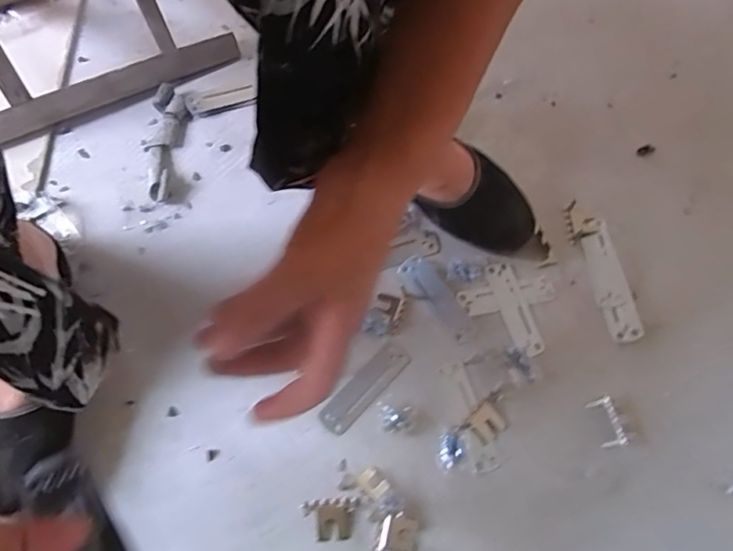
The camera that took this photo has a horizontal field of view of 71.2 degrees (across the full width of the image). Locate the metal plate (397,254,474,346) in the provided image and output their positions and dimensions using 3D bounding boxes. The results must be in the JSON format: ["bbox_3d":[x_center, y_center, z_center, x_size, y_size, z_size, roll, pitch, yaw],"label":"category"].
[{"bbox_3d":[0.068,0.020,0.489,0.029,0.005,0.098,-31,69,-15],"label":"metal plate"}]

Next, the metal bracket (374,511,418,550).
[{"bbox_3d":[0.024,0.206,0.400,0.031,0.013,0.037,8,65,3],"label":"metal bracket"}]

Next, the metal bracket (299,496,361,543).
[{"bbox_3d":[-0.028,0.194,0.407,0.045,0.005,0.030,-5,65,-3],"label":"metal bracket"}]

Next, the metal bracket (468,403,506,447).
[{"bbox_3d":[0.103,0.127,0.439,0.028,0.004,0.025,-40,72,-17],"label":"metal bracket"}]

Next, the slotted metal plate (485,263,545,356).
[{"bbox_3d":[0.141,0.031,0.490,0.028,0.005,0.094,-14,66,-7],"label":"slotted metal plate"}]

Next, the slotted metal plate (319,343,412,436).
[{"bbox_3d":[-0.002,0.099,0.457,0.030,0.004,0.095,41,71,16],"label":"slotted metal plate"}]

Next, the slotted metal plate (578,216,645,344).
[{"bbox_3d":[0.237,0.006,0.502,0.032,0.009,0.122,-6,65,-4],"label":"slotted metal plate"}]

